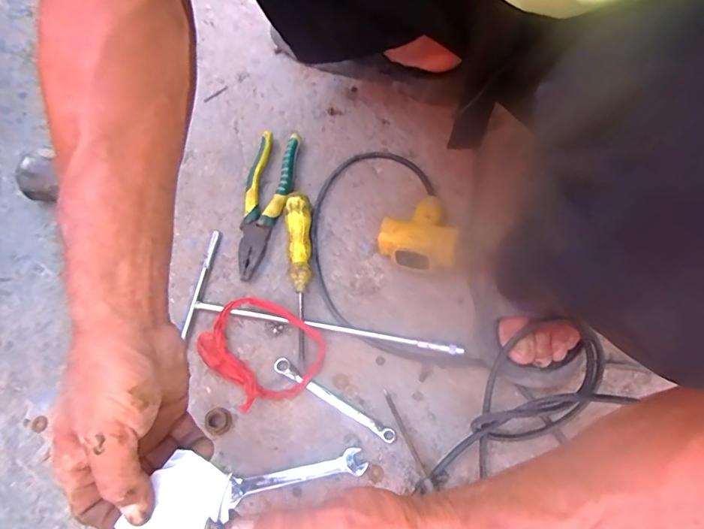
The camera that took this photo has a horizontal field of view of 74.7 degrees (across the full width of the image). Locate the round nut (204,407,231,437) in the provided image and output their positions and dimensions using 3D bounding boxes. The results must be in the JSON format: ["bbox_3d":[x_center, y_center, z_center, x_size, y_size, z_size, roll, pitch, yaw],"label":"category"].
[{"bbox_3d":[-0.131,0.154,0.453,0.025,0.006,0.026,0,66,0],"label":"round nut"}]

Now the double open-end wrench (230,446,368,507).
[{"bbox_3d":[-0.050,0.197,0.433,0.124,0.009,0.023,-12,66,-5],"label":"double open-end wrench"}]

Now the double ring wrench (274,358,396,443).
[{"bbox_3d":[-0.019,0.134,0.460,0.138,0.015,0.014,30,70,13],"label":"double ring wrench"}]

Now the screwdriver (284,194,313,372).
[{"bbox_3d":[-0.054,0.013,0.502,0.028,0.026,0.193,-5,66,-2],"label":"screwdriver"}]

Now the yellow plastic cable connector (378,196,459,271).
[{"bbox_3d":[0.074,-0.035,0.511,0.081,0.052,0.089,14,67,7],"label":"yellow plastic cable connector"}]

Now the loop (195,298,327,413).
[{"bbox_3d":[-0.094,0.089,0.476,0.117,0.017,0.099,35,71,15],"label":"loop"}]

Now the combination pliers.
[{"bbox_3d":[-0.101,-0.073,0.547,0.051,0.024,0.194,6,66,3],"label":"combination pliers"}]

